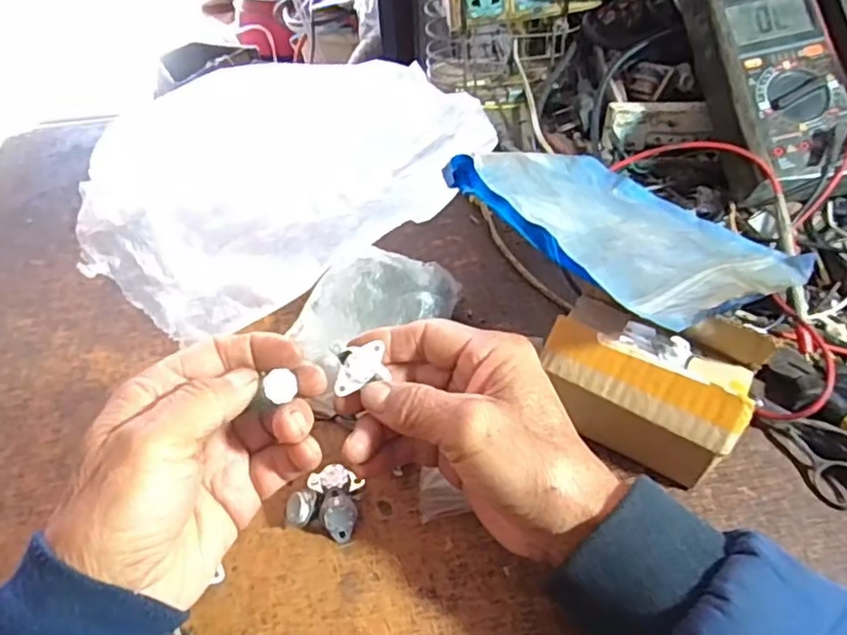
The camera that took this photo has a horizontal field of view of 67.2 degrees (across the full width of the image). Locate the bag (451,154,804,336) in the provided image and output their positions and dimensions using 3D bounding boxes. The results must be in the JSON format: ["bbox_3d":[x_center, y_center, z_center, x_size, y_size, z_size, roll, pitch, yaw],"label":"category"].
[{"bbox_3d":[0.126,-0.061,0.405,0.153,0.022,0.188,-17,43,-35],"label":"bag"}]

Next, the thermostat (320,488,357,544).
[{"bbox_3d":[-0.045,0.107,0.346,0.018,0.024,0.019,-2,48,2],"label":"thermostat"}]

